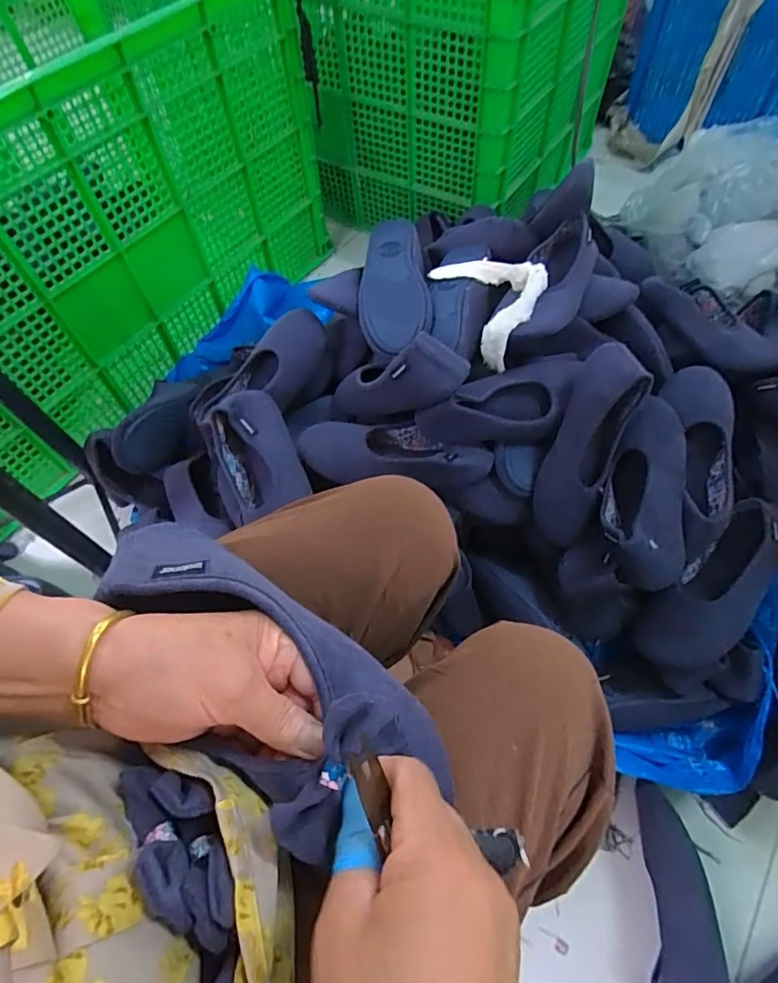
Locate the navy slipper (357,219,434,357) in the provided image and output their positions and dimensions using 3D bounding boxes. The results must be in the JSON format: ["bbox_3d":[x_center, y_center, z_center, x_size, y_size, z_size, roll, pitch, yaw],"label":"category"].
[{"bbox_3d":[0.006,-0.298,0.739,0.099,0.049,0.224,-3,80,1],"label":"navy slipper"}]

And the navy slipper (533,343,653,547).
[{"bbox_3d":[0.245,-0.055,0.647,0.076,0.055,0.250,21,99,14],"label":"navy slipper"}]

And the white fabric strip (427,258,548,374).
[{"bbox_3d":[0.139,-0.271,0.712,0.108,0.091,0.182,-26,62,-11],"label":"white fabric strip"}]

